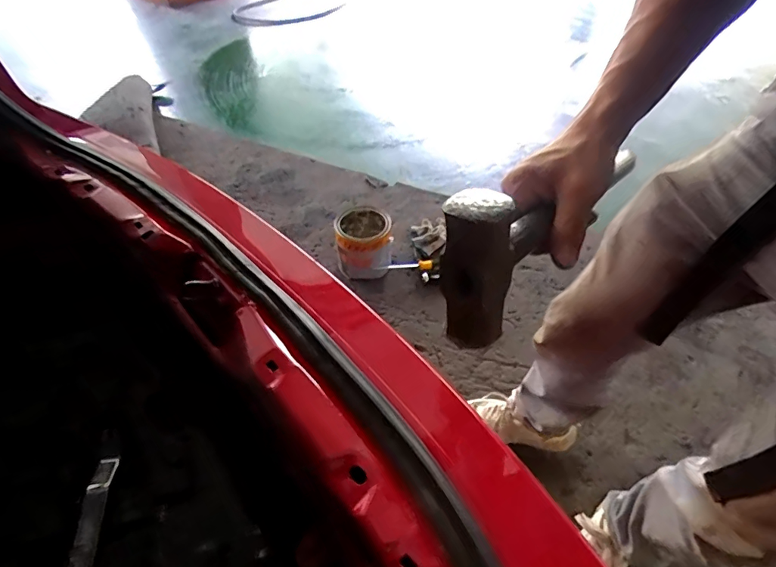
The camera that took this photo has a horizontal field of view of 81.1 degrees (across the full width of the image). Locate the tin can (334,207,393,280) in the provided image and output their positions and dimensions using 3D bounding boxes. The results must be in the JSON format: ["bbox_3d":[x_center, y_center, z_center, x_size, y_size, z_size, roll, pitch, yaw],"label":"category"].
[{"bbox_3d":[-0.079,-0.123,1.333,0.189,0.130,0.190,-6,46,-7],"label":"tin can"}]

